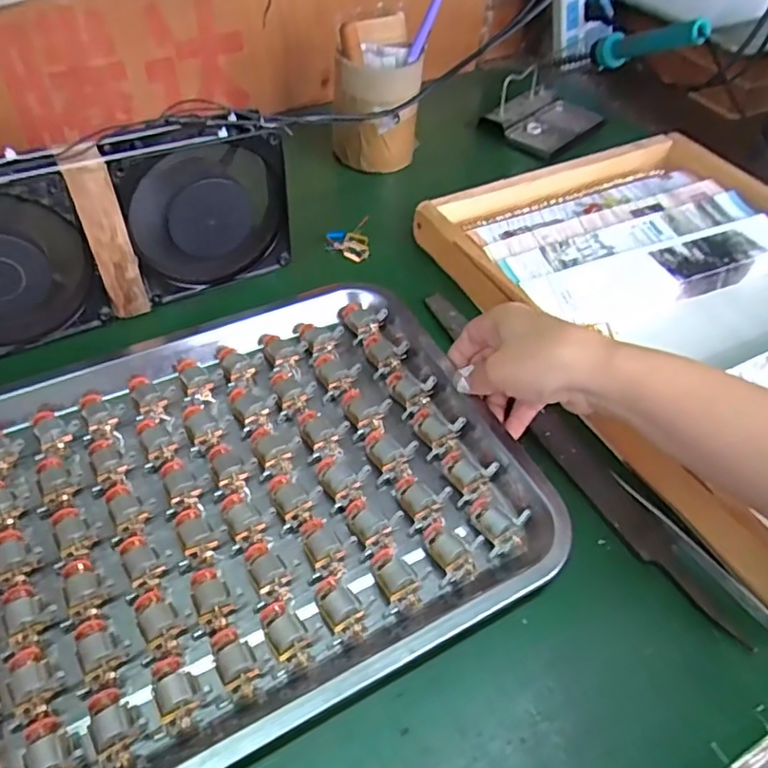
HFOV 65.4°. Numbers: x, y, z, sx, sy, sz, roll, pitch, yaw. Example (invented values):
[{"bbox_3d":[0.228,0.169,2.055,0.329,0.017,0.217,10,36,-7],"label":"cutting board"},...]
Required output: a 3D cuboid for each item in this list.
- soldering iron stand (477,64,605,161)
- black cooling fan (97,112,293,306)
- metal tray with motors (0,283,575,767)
[{"bbox_3d":[0.185,-0.310,0.672,0.126,0.063,0.091,-33,59,-26],"label":"soldering iron stand"},{"bbox_3d":[-0.135,-0.136,0.451,0.117,0.124,0.044,-23,55,-20],"label":"black cooling fan"},{"bbox_3d":[-0.099,0.065,0.352,0.345,0.033,0.270,-22,57,-17],"label":"metal tray with motors"}]

